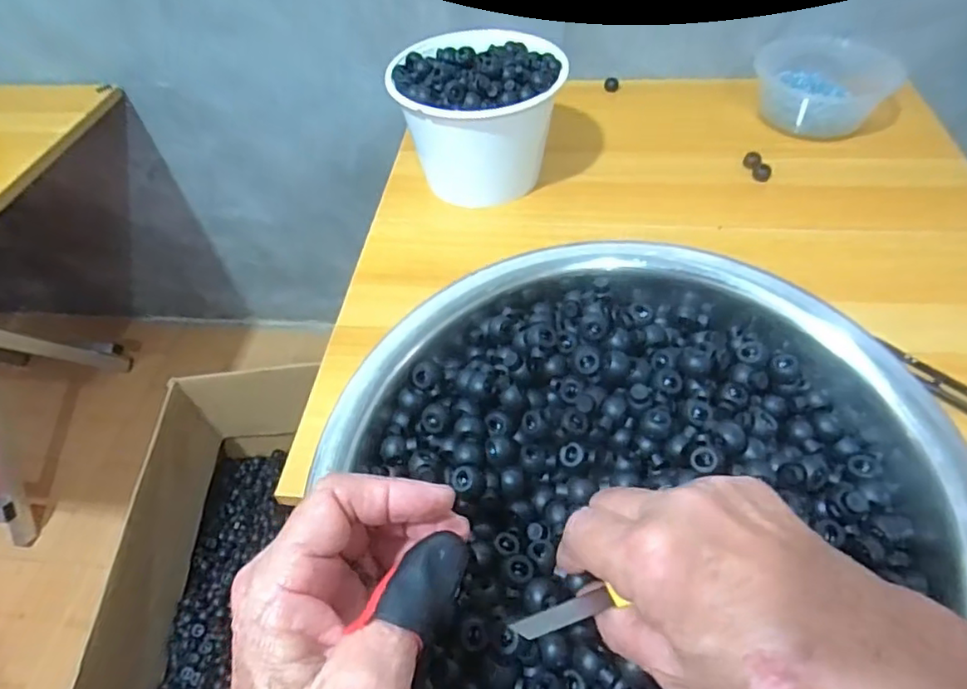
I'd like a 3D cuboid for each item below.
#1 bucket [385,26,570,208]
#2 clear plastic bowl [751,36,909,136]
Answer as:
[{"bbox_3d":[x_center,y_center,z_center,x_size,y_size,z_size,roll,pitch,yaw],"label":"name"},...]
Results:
[{"bbox_3d":[-0.004,-0.228,0.592,0.153,0.131,0.149,-2,52,2],"label":"bucket"},{"bbox_3d":[0.383,-0.302,0.676,0.136,0.050,0.149,36,62,27],"label":"clear plastic bowl"}]

